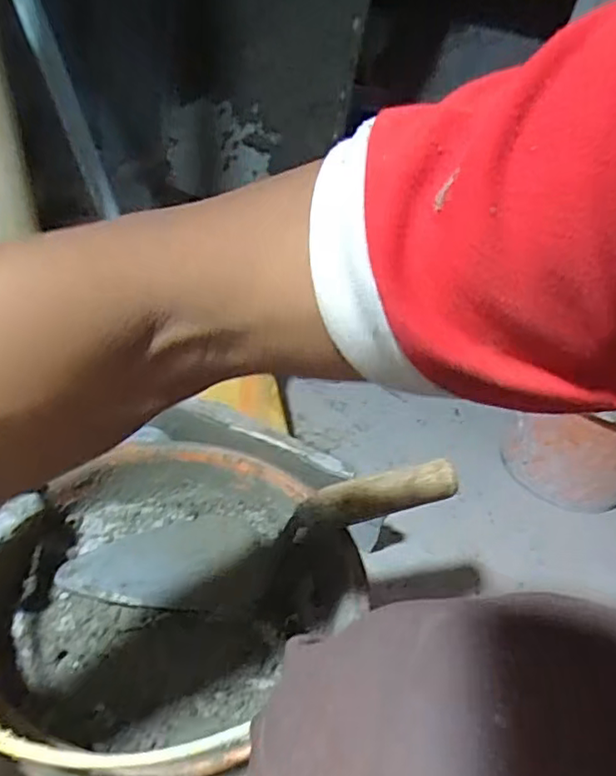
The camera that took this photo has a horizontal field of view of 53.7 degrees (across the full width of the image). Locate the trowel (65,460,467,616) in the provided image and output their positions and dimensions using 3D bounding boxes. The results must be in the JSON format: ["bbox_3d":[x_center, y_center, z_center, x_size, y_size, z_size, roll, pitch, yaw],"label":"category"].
[{"bbox_3d":[-0.029,0.112,0.477,0.295,0.055,0.088,-16,36,-3],"label":"trowel"}]

